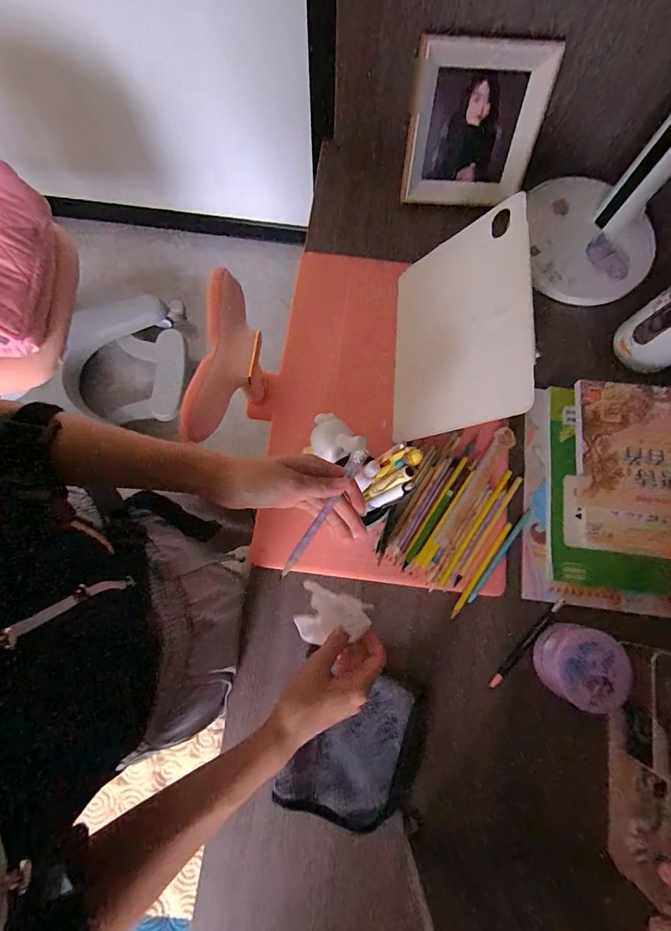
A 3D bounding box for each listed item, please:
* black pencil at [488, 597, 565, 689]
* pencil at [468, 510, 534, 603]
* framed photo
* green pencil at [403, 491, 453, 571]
[{"bbox_3d":[0.236,0.219,0.486,0.008,0.011,0.139,38,93,8],"label":"black pencil"},{"bbox_3d":[0.211,0.113,0.501,0.012,0.006,0.141,39,79,8],"label":"pencil"},{"bbox_3d":[0.202,-0.487,0.572,0.185,0.183,0.023,6,41,3],"label":"framed photo"},{"bbox_3d":[0.115,0.079,0.491,0.010,0.004,0.113,36,79,7],"label":"green pencil"}]

